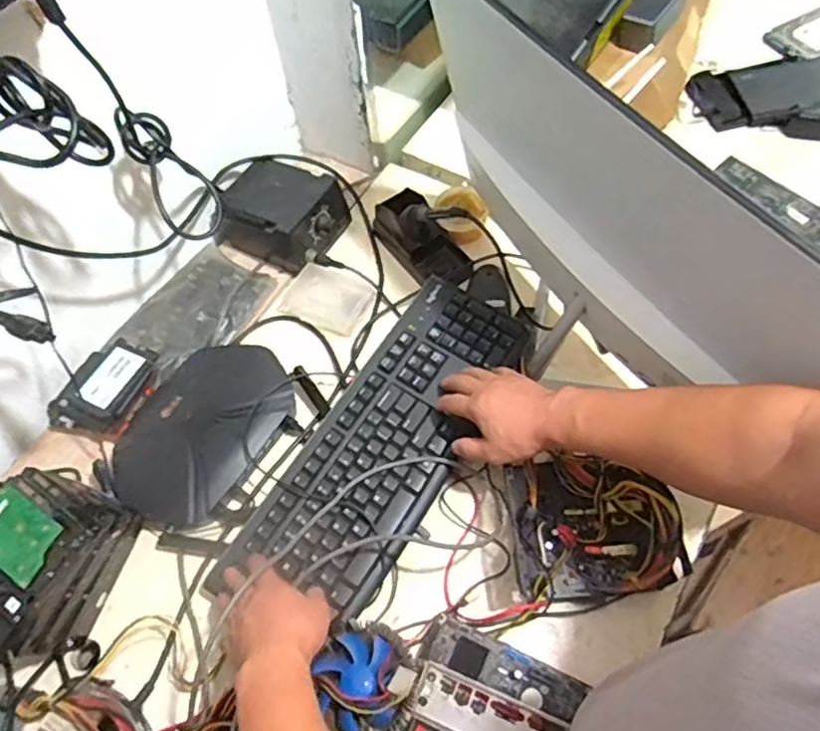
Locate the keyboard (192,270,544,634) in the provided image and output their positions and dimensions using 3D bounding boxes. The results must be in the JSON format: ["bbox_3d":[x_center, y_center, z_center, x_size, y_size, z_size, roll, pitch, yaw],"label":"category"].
[{"bbox_3d":[-0.022,0.078,0.718,0.155,0.023,0.403,28,69,17],"label":"keyboard"}]

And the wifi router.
[{"bbox_3d":[-0.237,0.081,0.767,0.180,0.042,0.240,32,67,18],"label":"wifi router"}]

